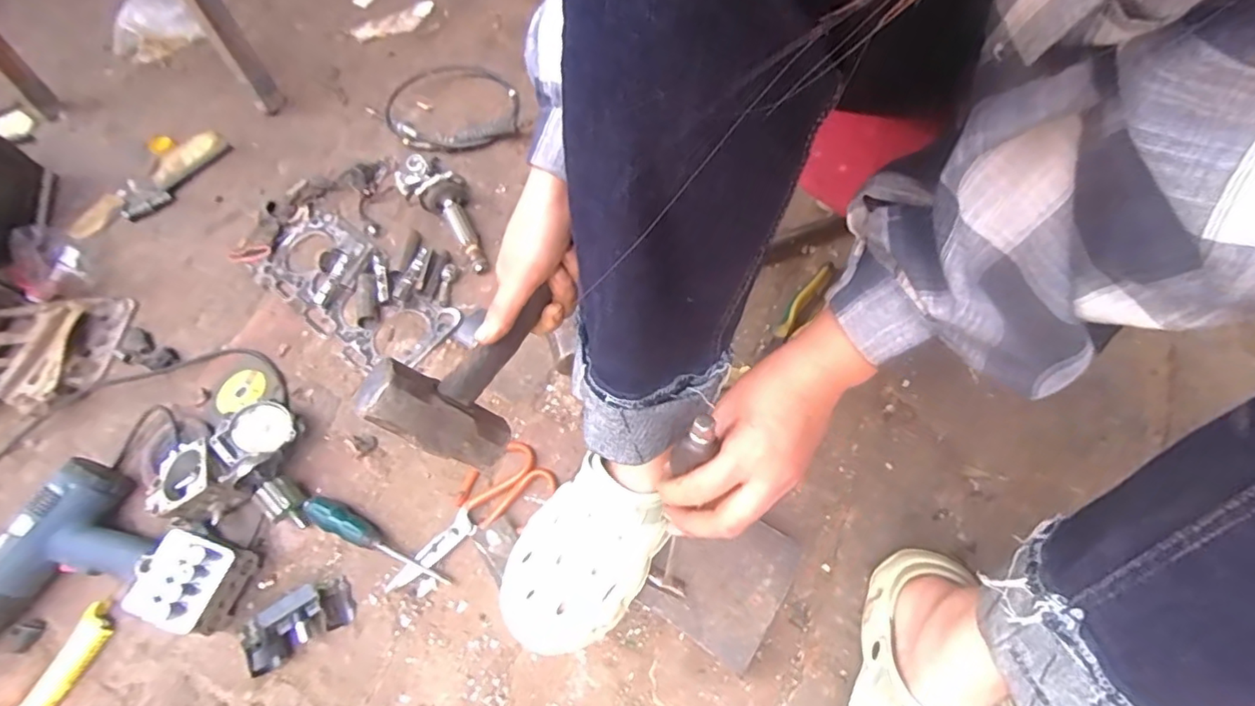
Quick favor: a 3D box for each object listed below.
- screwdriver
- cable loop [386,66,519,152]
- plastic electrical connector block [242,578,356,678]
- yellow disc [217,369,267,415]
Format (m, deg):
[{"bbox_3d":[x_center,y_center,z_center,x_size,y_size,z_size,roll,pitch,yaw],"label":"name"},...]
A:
[{"bbox_3d":[-0.265,0.194,0.590,0.180,0.027,0.027,18,67,19],"label":"screwdriver"},{"bbox_3d":[-0.297,-0.422,0.949,0.224,0.023,0.238,-14,61,3],"label":"cable loop"},{"bbox_3d":[-0.332,0.272,0.569,0.094,0.035,0.049,-33,62,-8],"label":"plastic electrical connector block"},{"bbox_3d":[-0.486,0.049,0.707,0.047,0.008,0.060,21,67,-5],"label":"yellow disc"}]

